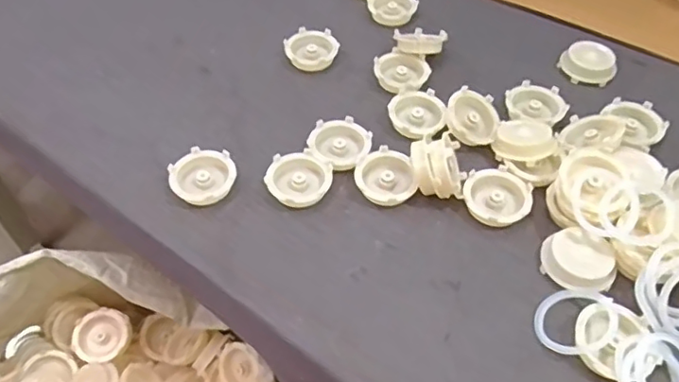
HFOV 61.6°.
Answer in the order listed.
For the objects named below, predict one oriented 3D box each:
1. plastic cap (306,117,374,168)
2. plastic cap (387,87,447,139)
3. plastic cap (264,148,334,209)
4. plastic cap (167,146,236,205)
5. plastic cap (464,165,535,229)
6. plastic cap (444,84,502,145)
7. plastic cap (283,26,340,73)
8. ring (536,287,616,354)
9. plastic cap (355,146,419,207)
[{"bbox_3d":[0.001,-0.043,0.545,0.059,0.019,0.052,38,61,26],"label":"plastic cap"},{"bbox_3d":[0.077,-0.077,0.569,0.055,0.015,0.064,27,57,19],"label":"plastic cap"},{"bbox_3d":[-0.036,-0.010,0.516,0.059,0.018,0.053,-14,54,-11],"label":"plastic cap"},{"bbox_3d":[-0.124,-0.013,0.518,0.056,0.017,0.058,0,52,0],"label":"plastic cap"},{"bbox_3d":[0.137,0.006,0.502,0.058,0.015,0.058,0,52,0],"label":"plastic cap"},{"bbox_3d":[0.129,-0.071,0.547,0.053,0.013,0.056,3,77,-12],"label":"plastic cap"},{"bbox_3d":[-0.031,-0.157,0.639,0.059,0.019,0.059,1,52,1],"label":"plastic cap"},{"bbox_3d":[0.176,0.096,0.428,0.058,0.009,0.053,-14,46,15],"label":"ring"},{"bbox_3d":[0.041,-0.013,0.515,0.051,0.020,0.058,0,52,0],"label":"plastic cap"}]

